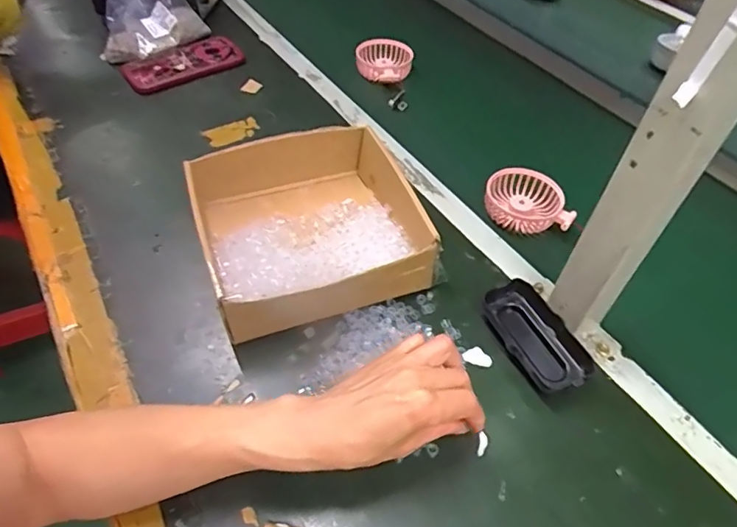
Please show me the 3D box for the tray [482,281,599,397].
[{"bbox_3d":[0.148,0.068,0.466,0.056,0.029,0.107,-22,53,-17],"label":"tray"}]

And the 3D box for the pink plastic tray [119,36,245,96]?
[{"bbox_3d":[-0.276,-0.298,0.775,0.170,0.024,0.079,-25,54,-19],"label":"pink plastic tray"}]

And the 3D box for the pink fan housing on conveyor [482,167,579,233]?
[{"bbox_3d":[0.188,-0.075,0.621,0.090,0.028,0.093,0,50,0],"label":"pink fan housing on conveyor"}]

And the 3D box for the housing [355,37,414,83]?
[{"bbox_3d":[0.025,-0.323,0.823,0.087,0.037,0.093,-1,50,0],"label":"housing"}]

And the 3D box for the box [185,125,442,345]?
[{"bbox_3d":[-0.058,-0.042,0.521,0.202,0.066,0.200,-16,52,-13],"label":"box"}]

